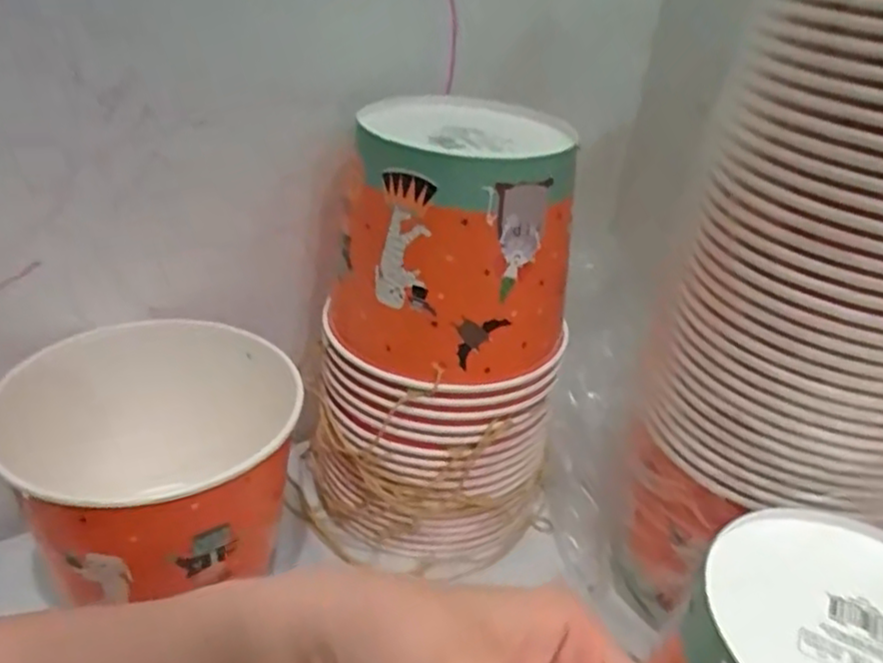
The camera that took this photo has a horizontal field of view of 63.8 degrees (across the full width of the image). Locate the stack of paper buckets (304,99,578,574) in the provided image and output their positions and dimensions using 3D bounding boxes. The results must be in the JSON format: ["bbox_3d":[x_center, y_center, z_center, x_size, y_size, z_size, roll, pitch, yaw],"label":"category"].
[{"bbox_3d":[0.000,0.008,0.472,0.159,0.283,0.134,11,31,8],"label":"stack of paper buckets"}]

